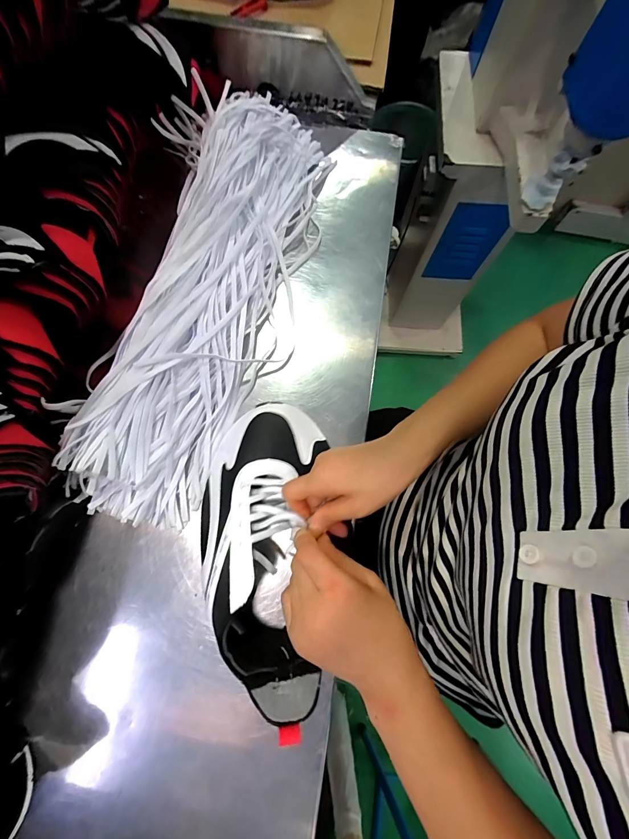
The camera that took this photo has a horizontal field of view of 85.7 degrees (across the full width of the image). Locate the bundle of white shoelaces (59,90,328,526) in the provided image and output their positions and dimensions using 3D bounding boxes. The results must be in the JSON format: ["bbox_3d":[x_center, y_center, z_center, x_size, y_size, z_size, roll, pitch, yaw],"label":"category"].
[{"bbox_3d":[-0.115,-0.164,0.399,0.203,0.064,0.557,8,77,0],"label":"bundle of white shoelaces"}]

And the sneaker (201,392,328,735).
[{"bbox_3d":[-0.046,0.115,0.336,0.121,0.093,0.277,-2,68,-2],"label":"sneaker"}]

